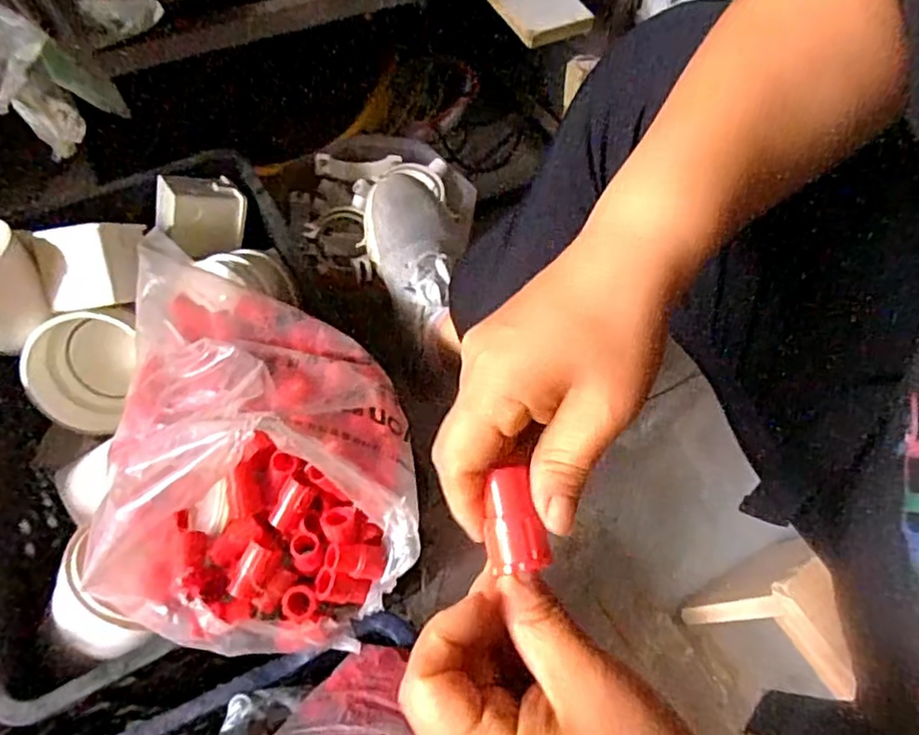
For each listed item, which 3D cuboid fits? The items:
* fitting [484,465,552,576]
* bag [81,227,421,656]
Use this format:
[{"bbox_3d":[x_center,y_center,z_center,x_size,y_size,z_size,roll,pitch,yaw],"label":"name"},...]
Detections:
[{"bbox_3d":[0.021,0.058,0.240,0.021,0.016,0.037,-7,59,-7],"label":"fitting"},{"bbox_3d":[-0.153,0.024,0.468,0.223,0.131,0.325,-3,59,-5],"label":"bag"}]

